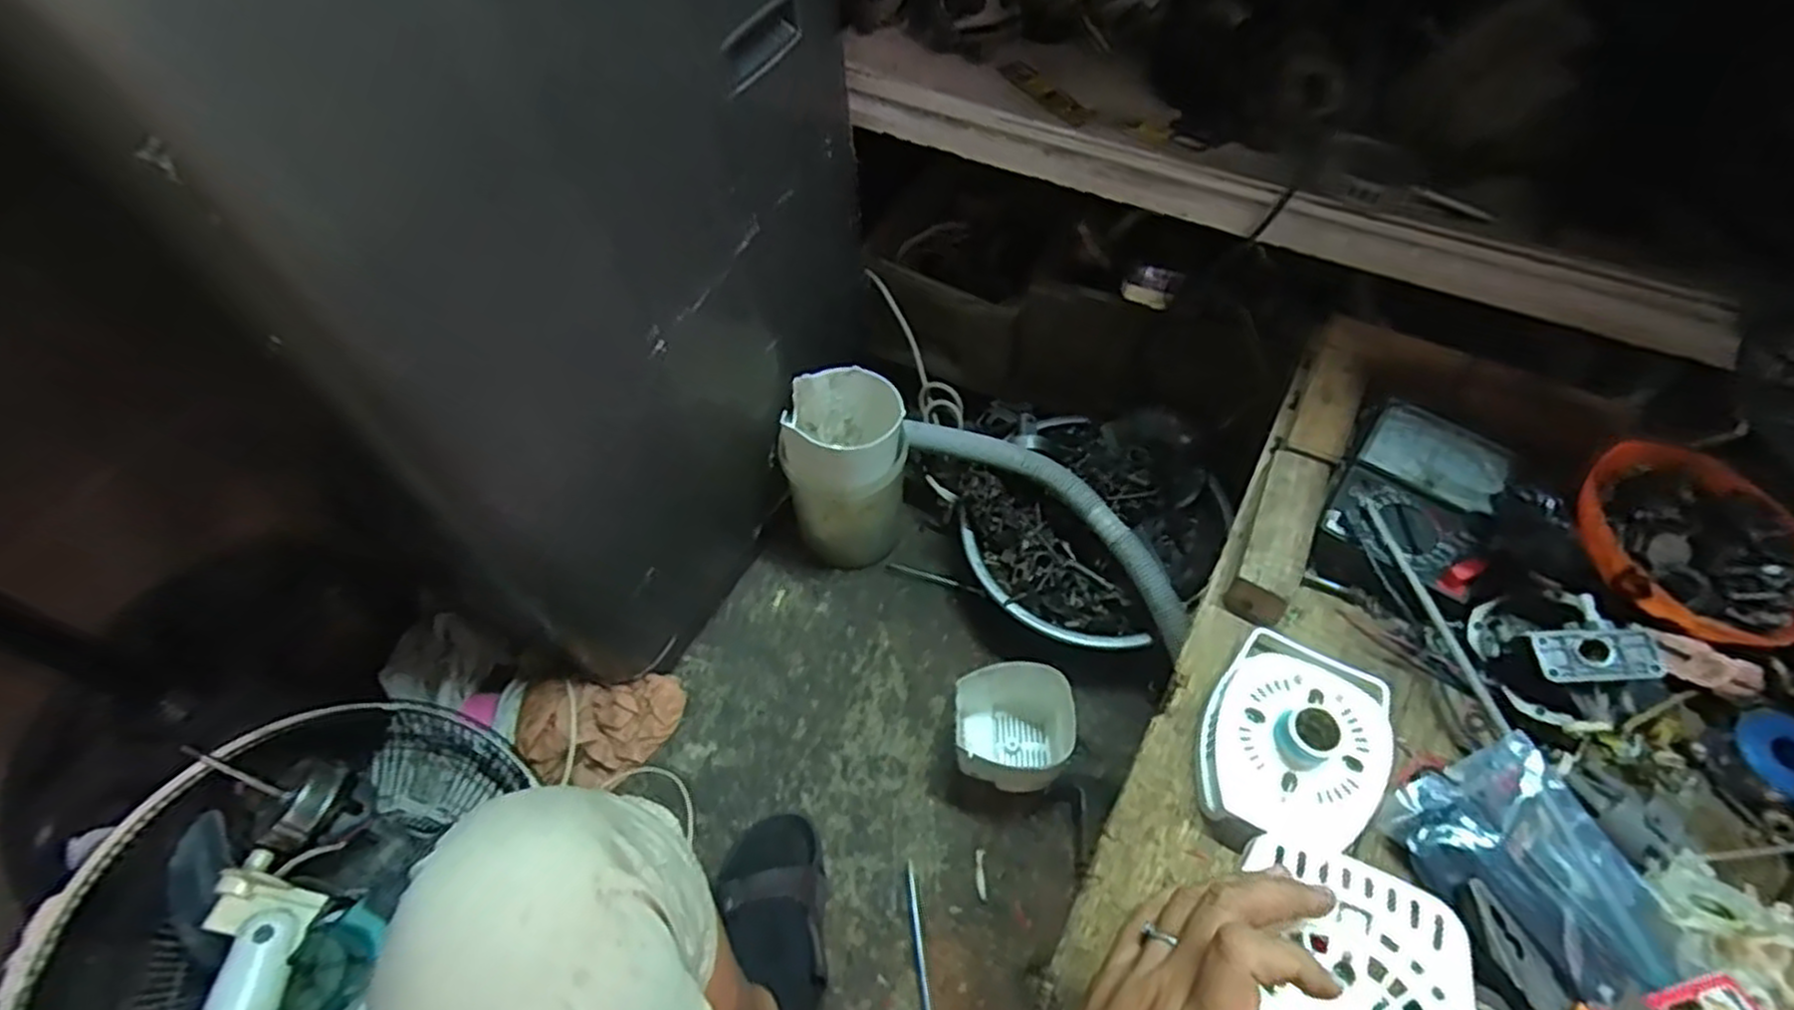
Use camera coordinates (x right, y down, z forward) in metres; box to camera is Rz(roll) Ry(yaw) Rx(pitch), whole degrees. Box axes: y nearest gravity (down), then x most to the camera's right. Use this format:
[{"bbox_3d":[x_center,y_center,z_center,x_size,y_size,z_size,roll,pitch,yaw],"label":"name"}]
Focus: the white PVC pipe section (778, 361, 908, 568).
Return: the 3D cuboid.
[{"bbox_3d":[-0.057,-0.037,0.895,0.132,0.208,0.147,-4,57,0],"label":"white PVC pipe section"}]

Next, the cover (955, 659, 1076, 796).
[{"bbox_3d":[0.119,0.228,0.795,0.111,0.109,0.113,3,58,4],"label":"cover"}]

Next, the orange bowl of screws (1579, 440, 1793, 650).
[{"bbox_3d":[0.542,0.018,0.511,0.152,0.036,0.146,-1,57,2],"label":"orange bowl of screws"}]

